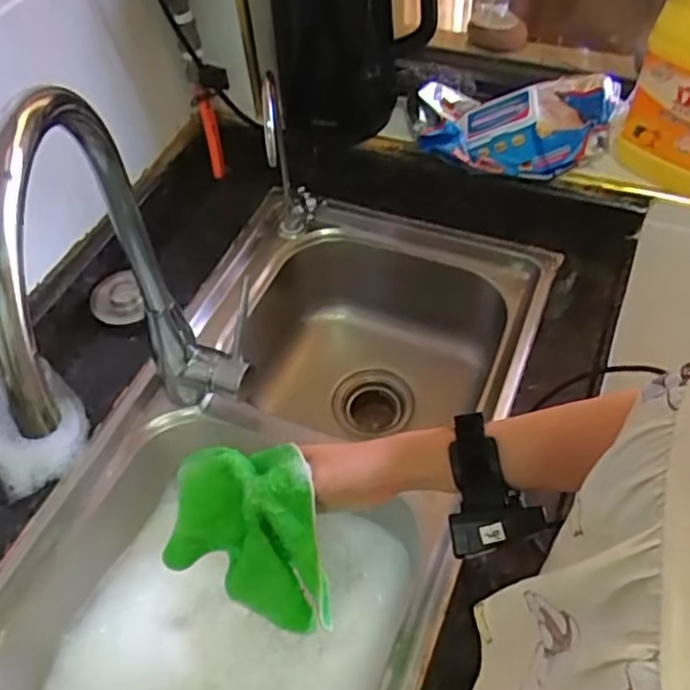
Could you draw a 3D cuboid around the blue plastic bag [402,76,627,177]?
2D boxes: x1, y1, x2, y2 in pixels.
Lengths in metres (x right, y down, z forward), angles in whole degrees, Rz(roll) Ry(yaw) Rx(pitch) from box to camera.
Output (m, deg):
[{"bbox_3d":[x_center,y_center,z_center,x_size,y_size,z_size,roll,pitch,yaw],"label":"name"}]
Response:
[{"bbox_3d":[0.212,-0.287,0.866,0.249,0.064,0.132,4,53,7],"label":"blue plastic bag"}]

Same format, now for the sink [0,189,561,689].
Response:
[{"bbox_3d":[-0.055,0.159,0.770,0.395,0.204,0.728,16,55,16],"label":"sink"}]

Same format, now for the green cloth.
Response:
[{"bbox_3d":[-0.077,0.151,0.542,0.125,0.183,0.086,1,52,5],"label":"green cloth"}]

